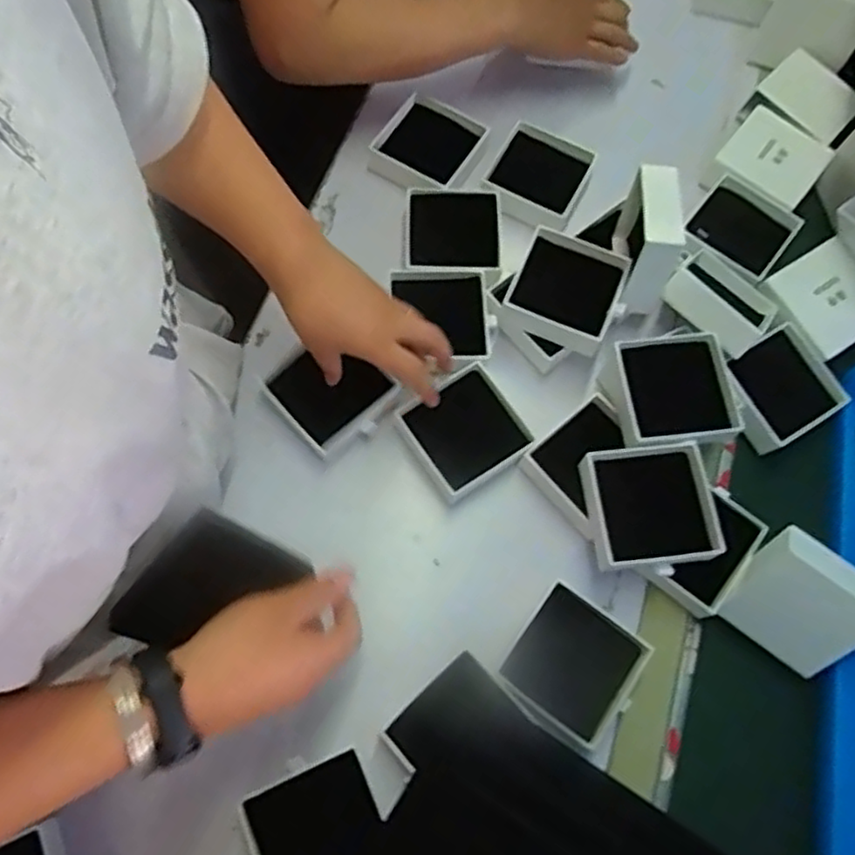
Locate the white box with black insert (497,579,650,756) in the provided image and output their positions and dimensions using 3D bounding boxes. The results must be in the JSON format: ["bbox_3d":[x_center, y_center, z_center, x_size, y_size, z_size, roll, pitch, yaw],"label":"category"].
[{"bbox_3d":[0.109,0.181,0.516,0.088,0.026,0.095,36,73,10],"label":"white box with black insert"}]

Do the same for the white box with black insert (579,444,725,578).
[{"bbox_3d":[0.173,0.063,0.536,0.100,0.033,0.096,-2,70,-3],"label":"white box with black insert"}]

